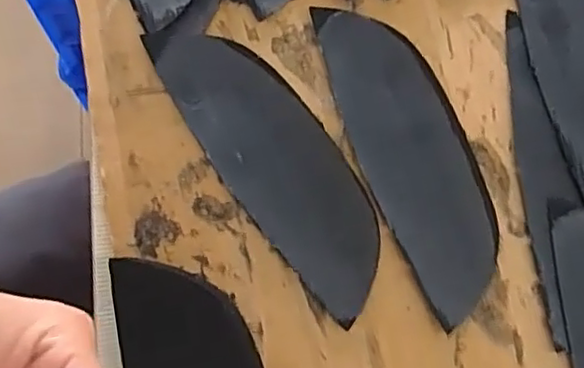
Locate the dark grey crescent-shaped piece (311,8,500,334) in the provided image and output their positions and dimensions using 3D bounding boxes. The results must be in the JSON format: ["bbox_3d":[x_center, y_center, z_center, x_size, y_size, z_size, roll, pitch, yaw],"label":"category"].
[{"bbox_3d":[0.053,-0.015,0.279,0.048,0.004,0.141,-19,75,-8],"label":"dark grey crescent-shaped piece"}]

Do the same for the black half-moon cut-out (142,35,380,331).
[{"bbox_3d":[-0.006,-0.013,0.273,0.048,0.008,0.139,-33,76,-11],"label":"black half-moon cut-out"}]

